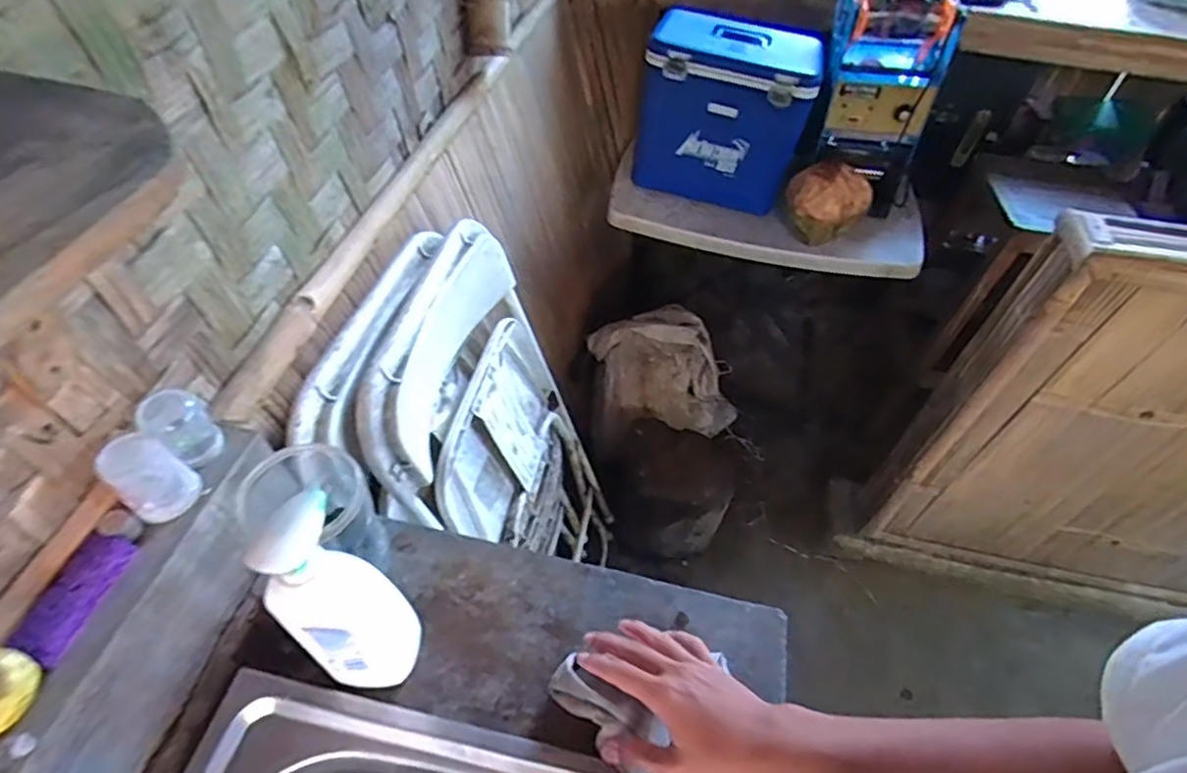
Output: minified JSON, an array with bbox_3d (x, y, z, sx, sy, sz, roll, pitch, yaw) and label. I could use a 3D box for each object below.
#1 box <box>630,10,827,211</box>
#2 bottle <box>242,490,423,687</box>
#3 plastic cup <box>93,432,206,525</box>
[{"bbox_3d":[0.303,-0.635,1.471,0.357,0.340,0.239,16,50,9],"label":"box"},{"bbox_3d":[-0.188,0.175,0.486,0.059,0.243,0.070,30,54,20],"label":"bottle"},{"bbox_3d":[-0.372,0.075,0.530,0.047,0.065,0.053,35,56,23],"label":"plastic cup"}]

